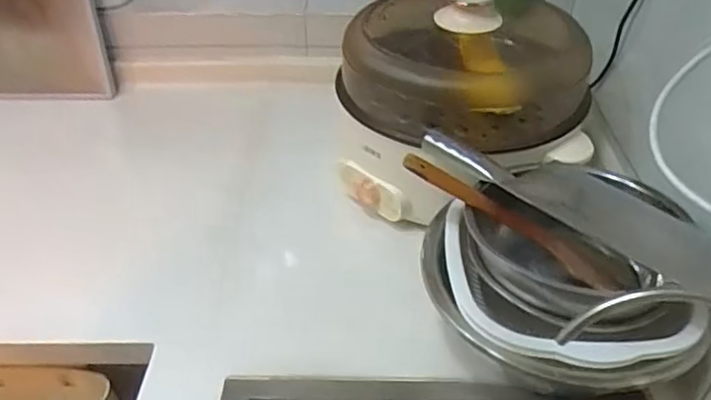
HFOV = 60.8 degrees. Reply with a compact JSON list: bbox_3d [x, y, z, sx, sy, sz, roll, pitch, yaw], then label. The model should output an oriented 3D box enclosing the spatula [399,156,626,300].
[{"bbox_3d":[0.163,0.020,0.634,0.249,0.028,0.033,31,45,4],"label":"spatula"}]

